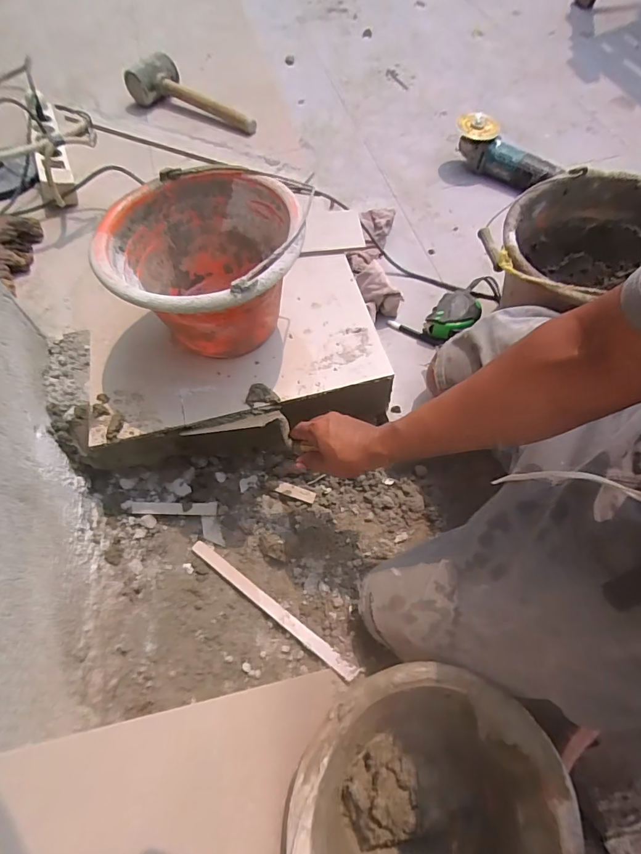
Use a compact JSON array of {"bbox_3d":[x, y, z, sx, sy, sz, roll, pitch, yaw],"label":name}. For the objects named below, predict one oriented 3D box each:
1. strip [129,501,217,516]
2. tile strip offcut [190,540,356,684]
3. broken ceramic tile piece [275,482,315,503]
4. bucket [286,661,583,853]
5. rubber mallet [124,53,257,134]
[{"bbox_3d":[-0.230,0.129,0.677,0.127,0.007,0.021,2,89,-12],"label":"strip"},{"bbox_3d":[-0.073,0.258,0.619,0.294,0.006,0.018,33,67,17],"label":"tile strip offcut"},{"bbox_3d":[-0.040,0.107,0.701,0.063,0.004,0.018,19,70,0],"label":"broken ceramic tile piece"},{"bbox_3d":[0.099,0.382,0.430,0.237,0.172,0.251,-1,62,1],"label":"bucket"},{"bbox_3d":[-0.268,-0.725,0.926,0.300,0.079,0.090,20,64,12],"label":"rubber mallet"}]

